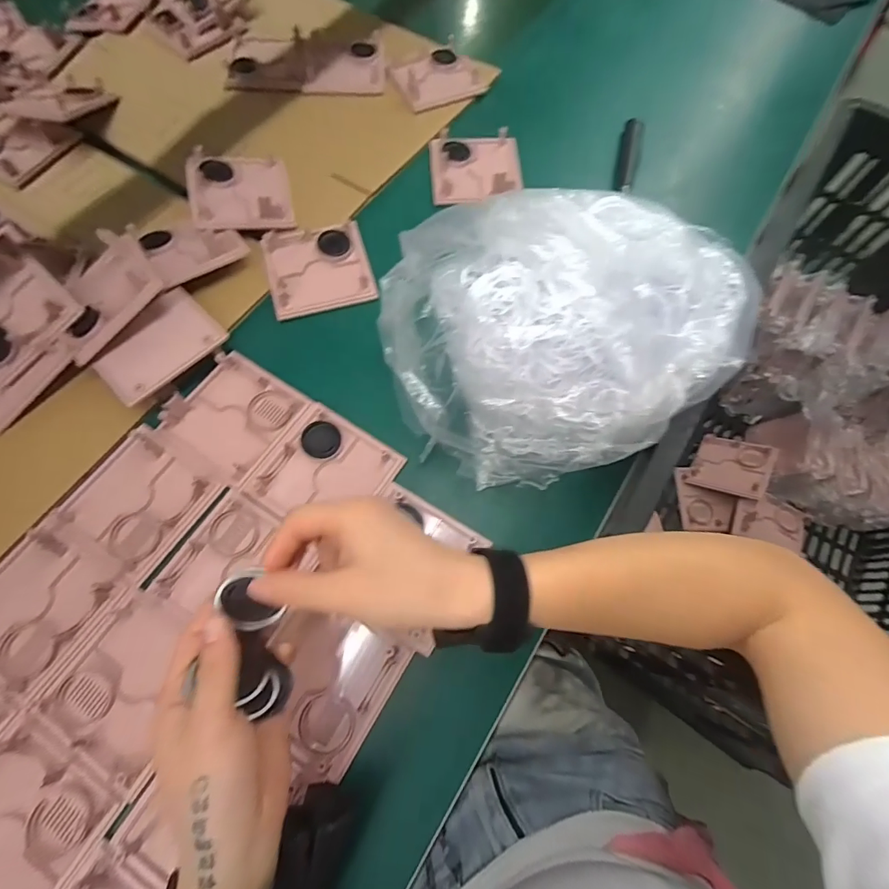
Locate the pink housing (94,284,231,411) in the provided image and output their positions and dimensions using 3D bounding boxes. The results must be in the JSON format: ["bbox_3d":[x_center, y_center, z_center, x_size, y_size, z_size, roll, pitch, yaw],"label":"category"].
[{"bbox_3d":[-0.281,-0.096,0.439,0.082,0.017,0.114,43,77,9],"label":"pink housing"}]

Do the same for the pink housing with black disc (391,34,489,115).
[{"bbox_3d":[-0.007,-0.510,0.610,0.114,0.021,0.096,-24,72,-10],"label":"pink housing with black disc"}]

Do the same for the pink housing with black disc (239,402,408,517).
[{"bbox_3d":[-0.111,0.025,0.416,0.116,0.013,0.103,28,71,9],"label":"pink housing with black disc"}]

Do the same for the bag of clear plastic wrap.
[{"bbox_3d":[0.086,-0.099,0.383,0.267,0.157,0.233,-10,70,-5],"label":"bag of clear plastic wrap"}]

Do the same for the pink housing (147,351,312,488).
[{"bbox_3d":[-0.203,-0.026,0.429,0.106,0.022,0.113,33,72,11],"label":"pink housing"}]

